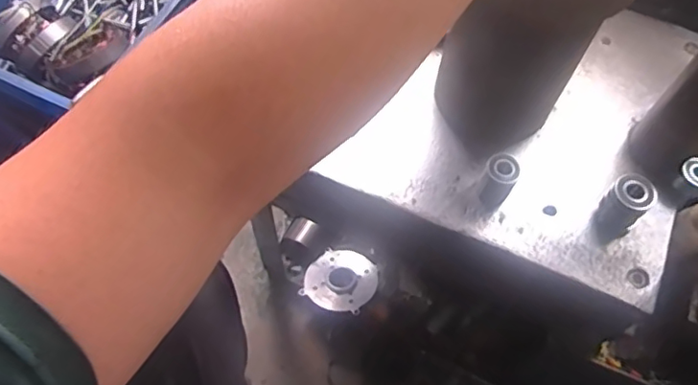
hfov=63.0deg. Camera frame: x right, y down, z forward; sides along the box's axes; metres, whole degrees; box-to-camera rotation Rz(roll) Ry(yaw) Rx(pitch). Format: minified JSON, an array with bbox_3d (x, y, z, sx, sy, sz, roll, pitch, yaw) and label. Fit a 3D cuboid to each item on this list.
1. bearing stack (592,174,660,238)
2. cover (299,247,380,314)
[{"bbox_3d":[0.272,0.015,0.566,0.040,0.058,0.044,39,68,17],"label":"bearing stack"},{"bbox_3d":[-0.014,0.147,0.959,0.121,0.014,0.117,-2,50,2],"label":"cover"}]

